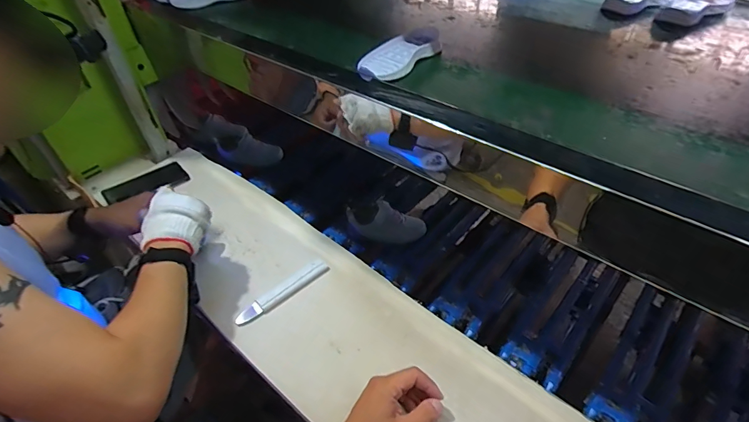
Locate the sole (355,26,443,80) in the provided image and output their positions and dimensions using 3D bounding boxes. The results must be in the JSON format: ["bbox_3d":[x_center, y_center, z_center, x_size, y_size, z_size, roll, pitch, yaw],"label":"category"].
[{"bbox_3d":[0.037,-0.242,0.623,0.069,0.022,0.168,27,51,28],"label":"sole"}]

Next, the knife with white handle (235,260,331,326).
[{"bbox_3d":[-0.154,0.132,0.688,0.169,0.010,0.034,-31,50,-27],"label":"knife with white handle"}]

